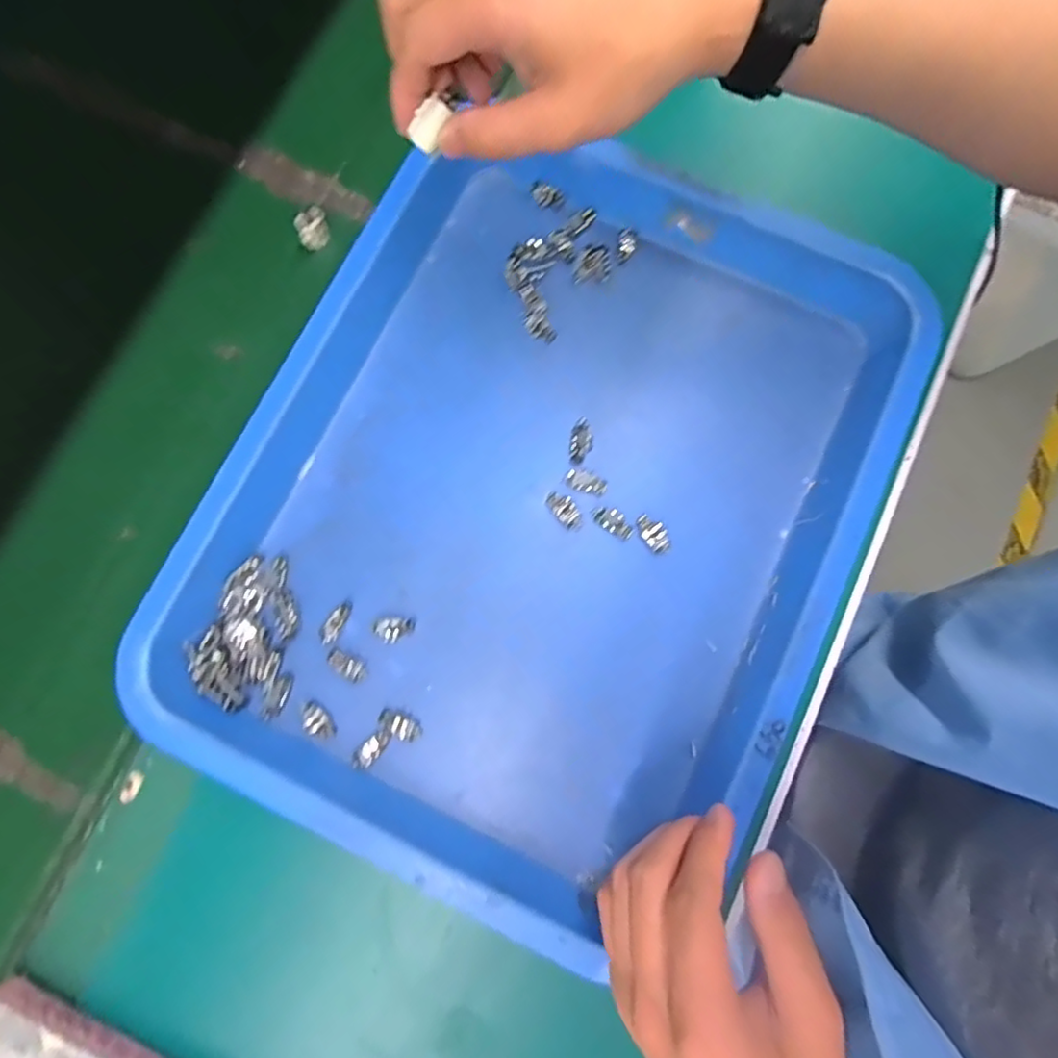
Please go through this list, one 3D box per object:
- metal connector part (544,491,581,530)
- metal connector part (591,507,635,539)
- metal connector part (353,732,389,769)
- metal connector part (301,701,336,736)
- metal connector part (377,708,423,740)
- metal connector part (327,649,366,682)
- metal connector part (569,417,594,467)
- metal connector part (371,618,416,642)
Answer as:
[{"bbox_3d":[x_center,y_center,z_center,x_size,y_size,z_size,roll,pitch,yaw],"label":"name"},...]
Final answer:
[{"bbox_3d":[0.021,-0.012,0.366,0.014,0.006,0.027,-35,80,-6],"label":"metal connector part"},{"bbox_3d":[0.051,-0.005,0.368,0.027,0.005,0.013,35,81,7],"label":"metal connector part"},{"bbox_3d":[-0.090,0.126,0.348,0.024,0.004,0.012,-43,81,-7],"label":"metal connector part"},{"bbox_3d":[-0.123,0.111,0.353,0.024,0.004,0.014,43,82,9],"label":"metal connector part"},{"bbox_3d":[-0.075,0.112,0.351,0.026,0.004,0.013,24,80,6],"label":"metal connector part"},{"bbox_3d":[-0.107,0.080,0.357,0.023,0.004,0.011,28,80,6],"label":"metal connector part"},{"bbox_3d":[0.032,-0.054,0.377,0.014,0.004,0.031,9,79,3],"label":"metal connector part"},{"bbox_3d":[-0.080,0.060,0.360,0.025,0.005,0.014,-3,79,1],"label":"metal connector part"}]

